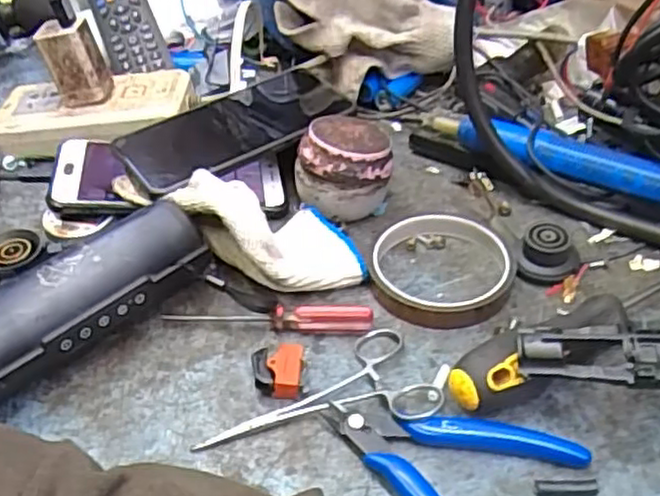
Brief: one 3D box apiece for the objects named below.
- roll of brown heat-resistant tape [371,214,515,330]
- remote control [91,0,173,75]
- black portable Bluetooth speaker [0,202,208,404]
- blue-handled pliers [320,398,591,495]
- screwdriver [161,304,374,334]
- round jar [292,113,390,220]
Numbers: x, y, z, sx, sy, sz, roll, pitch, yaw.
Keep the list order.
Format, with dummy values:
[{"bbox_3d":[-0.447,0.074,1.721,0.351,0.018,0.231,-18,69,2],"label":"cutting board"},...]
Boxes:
[{"bbox_3d":[0.068,0.011,0.424,0.081,0.015,0.086,-2,41,2],"label":"roll of brown heat-resistant tape"},{"bbox_3d":[-0.189,-0.224,0.617,0.048,0.028,0.160,-19,78,-18],"label":"remote control"},{"bbox_3d":[-0.137,0.032,0.389,0.045,0.055,0.150,31,52,33],"label":"black portable Bluetooth speaker"},{"bbox_3d":[0.053,0.098,0.334,0.110,0.012,0.075,27,50,30],"label":"blue-handled pliers"},{"bbox_3d":[-0.036,0.041,0.400,0.120,0.013,0.013,-1,41,3],"label":"screwdriver"},{"bbox_3d":[0.009,-0.052,0.466,0.061,0.060,0.051,-4,41,-1],"label":"round jar"}]

